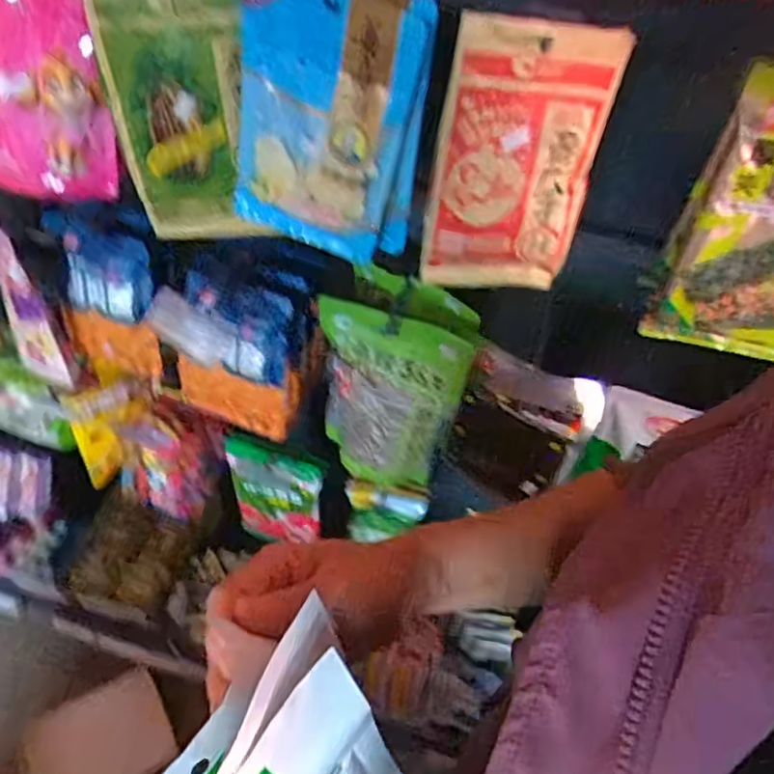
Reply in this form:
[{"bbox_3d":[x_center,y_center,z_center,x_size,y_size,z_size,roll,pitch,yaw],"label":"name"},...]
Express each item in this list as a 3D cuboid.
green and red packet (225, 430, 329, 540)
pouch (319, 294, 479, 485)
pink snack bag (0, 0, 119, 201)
[{"bbox_3d":[-0.172,0.164,0.988,0.154,0.227,0.026,17,48,8],"label":"green and red packet"},{"bbox_3d":[-0.008,0.012,0.778,0.178,0.247,0.049,24,50,14],"label":"pouch"},{"bbox_3d":[-0.332,-0.288,0.583,0.174,0.227,0.020,11,33,3],"label":"pink snack bag"}]

